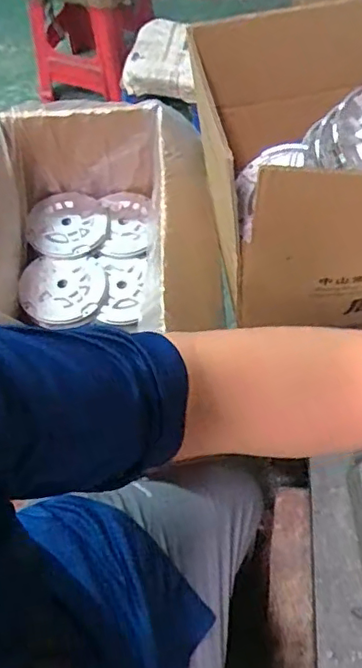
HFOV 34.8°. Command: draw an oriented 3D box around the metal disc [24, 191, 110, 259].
[{"bbox_3d":[-0.192,-0.184,0.980,0.135,0.029,0.128,-1,60,2],"label":"metal disc"}]

